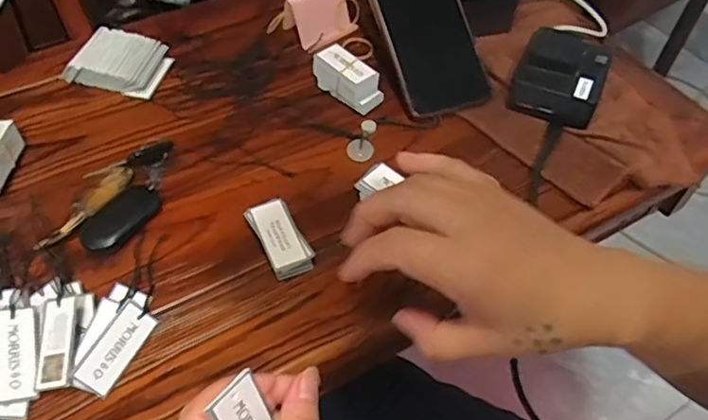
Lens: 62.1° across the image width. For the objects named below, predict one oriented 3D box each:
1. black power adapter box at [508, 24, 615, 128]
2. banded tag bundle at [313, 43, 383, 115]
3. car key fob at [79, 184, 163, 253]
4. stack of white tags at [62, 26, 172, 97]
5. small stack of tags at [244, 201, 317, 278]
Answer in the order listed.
[{"bbox_3d":[0.179,-0.117,0.507,0.071,0.043,0.077,22,56,15],"label":"black power adapter box"},{"bbox_3d":[-0.007,-0.116,0.522,0.029,0.036,0.064,-35,61,-24],"label":"banded tag bundle"},{"bbox_3d":[-0.176,0.006,0.445,0.032,0.009,0.064,27,57,18],"label":"car key fob"},{"bbox_3d":[-0.218,-0.141,0.552,0.081,0.022,0.067,12,54,9],"label":"stack of white tags"},{"bbox_3d":[-0.054,0.021,0.428,0.030,0.019,0.059,-22,57,-16],"label":"small stack of tags"}]

